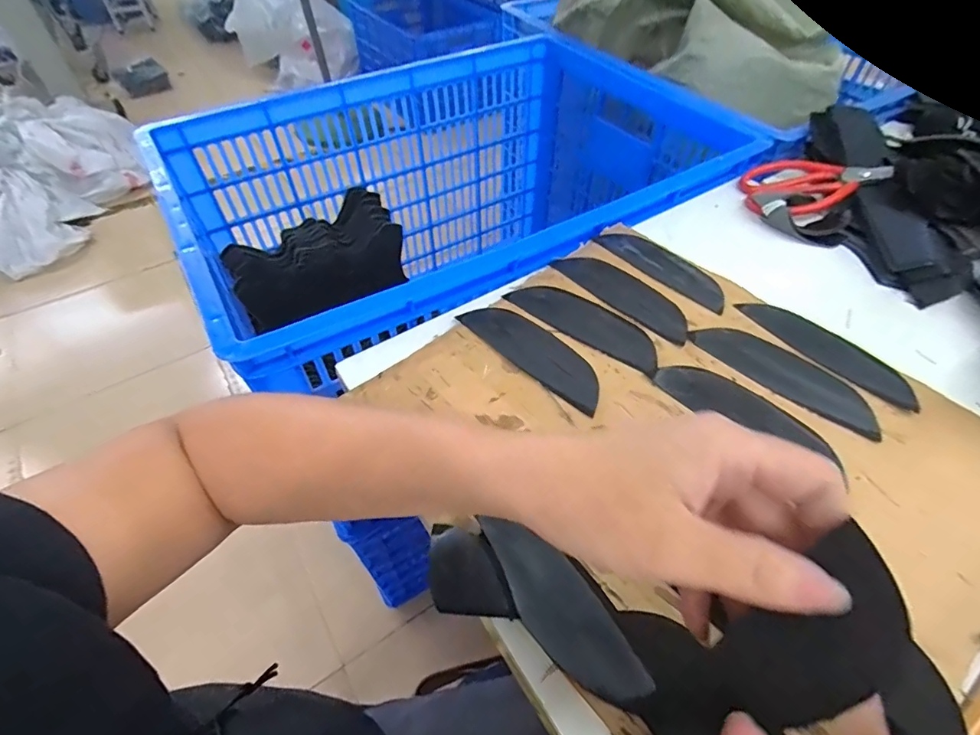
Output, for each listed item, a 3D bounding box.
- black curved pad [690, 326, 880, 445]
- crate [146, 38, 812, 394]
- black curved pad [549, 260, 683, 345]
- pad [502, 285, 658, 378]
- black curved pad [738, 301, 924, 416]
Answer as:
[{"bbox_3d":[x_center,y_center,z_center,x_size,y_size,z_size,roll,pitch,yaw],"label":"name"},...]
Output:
[{"bbox_3d":[0.240,0.003,0.394,0.054,0.005,0.145,-37,61,-28],"label":"black curved pad"},{"bbox_3d":[-0.031,-0.201,0.719,0.679,0.339,0.473,-26,55,-19],"label":"crate"},{"bbox_3d":[0.127,-0.071,0.457,0.047,0.006,0.141,-36,61,-27],"label":"black curved pad"},{"bbox_3d":[0.087,-0.043,0.431,0.144,0.009,0.051,33,57,22],"label":"pad"},{"bbox_3d":[0.288,-0.019,0.413,0.044,0.009,0.145,-31,58,-25],"label":"black curved pad"}]

